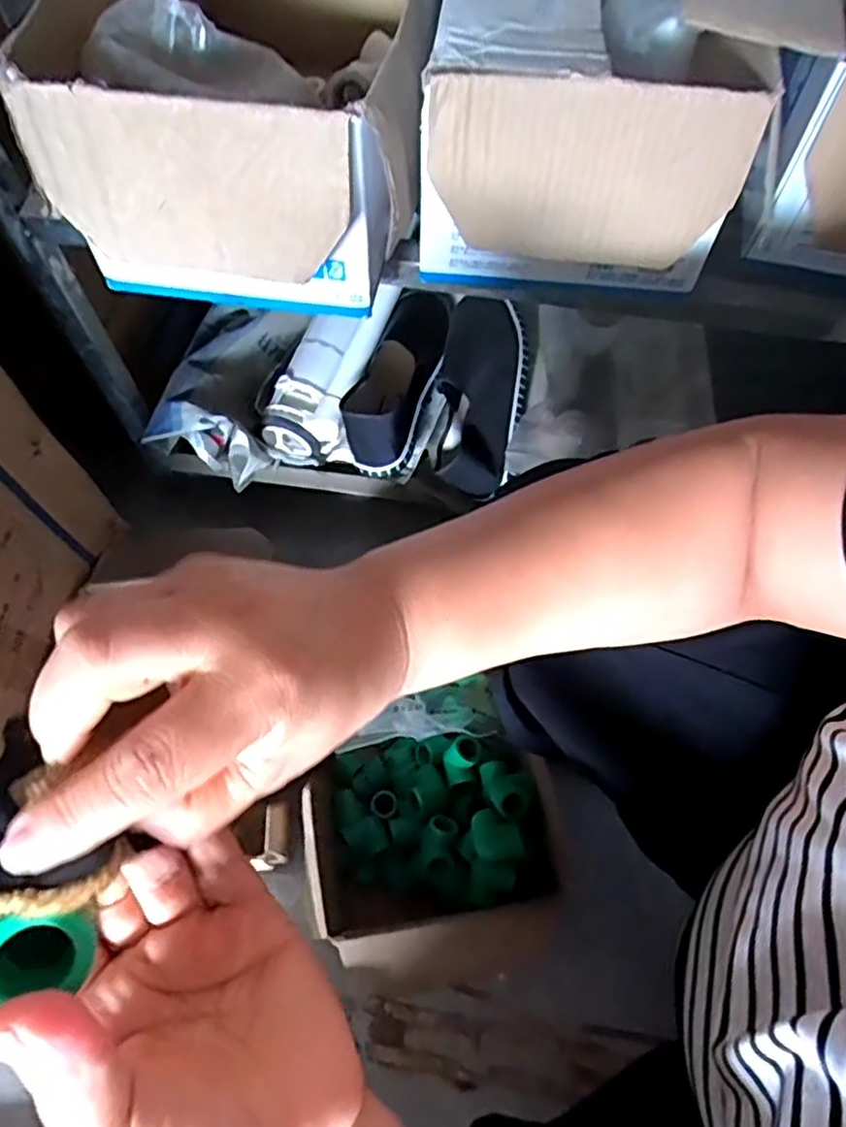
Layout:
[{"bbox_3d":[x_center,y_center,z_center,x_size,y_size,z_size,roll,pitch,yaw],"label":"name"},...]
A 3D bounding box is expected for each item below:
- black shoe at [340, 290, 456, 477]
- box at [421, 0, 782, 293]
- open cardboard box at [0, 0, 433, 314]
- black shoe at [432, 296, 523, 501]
[{"bbox_3d":[-0.029,-0.211,0.832,0.077,0.101,0.212,22,86,11],"label":"black shoe"},{"bbox_3d":[0.118,-0.355,0.512,0.201,0.150,0.312,7,62,4],"label":"box"},{"bbox_3d":[-0.114,-0.352,0.507,0.242,0.142,0.340,5,62,3],"label":"open cardboard box"},{"bbox_3d":[0.068,-0.207,0.815,0.098,0.075,0.249,7,83,4],"label":"black shoe"}]

